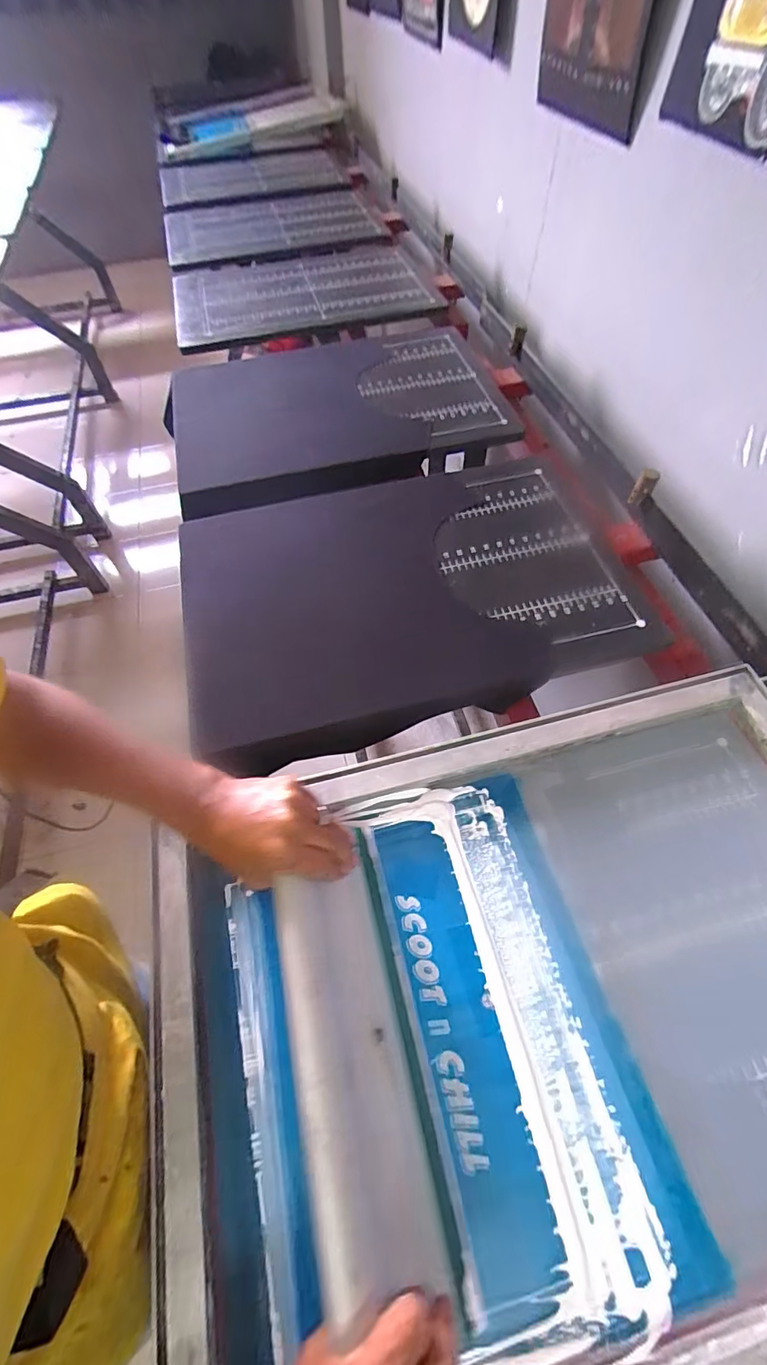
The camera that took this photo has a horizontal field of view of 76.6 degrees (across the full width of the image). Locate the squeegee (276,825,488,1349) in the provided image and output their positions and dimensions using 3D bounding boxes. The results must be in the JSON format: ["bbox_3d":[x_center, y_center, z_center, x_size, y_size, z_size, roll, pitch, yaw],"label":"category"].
[{"bbox_3d":[-0.021,0.267,0.343,0.028,0.128,0.270,-32,56,23],"label":"squeegee"}]

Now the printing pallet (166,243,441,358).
[{"bbox_3d":[-0.183,-0.933,1.149,0.622,0.027,0.448,-10,57,-5],"label":"printing pallet"}]

